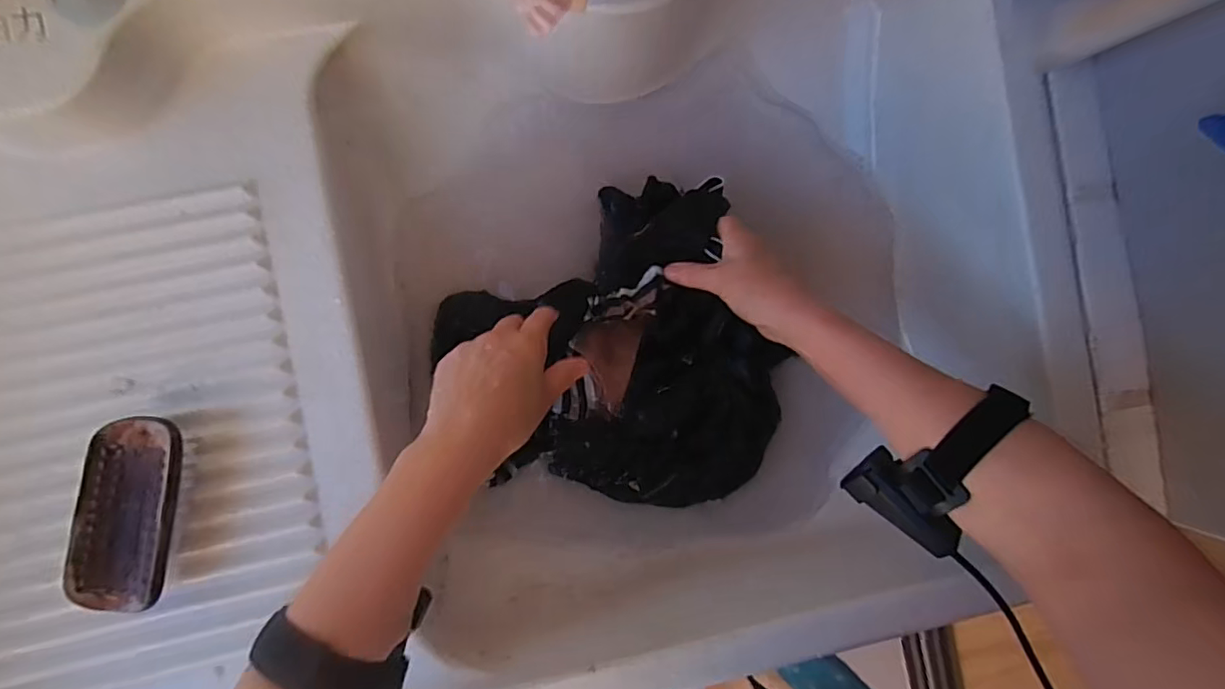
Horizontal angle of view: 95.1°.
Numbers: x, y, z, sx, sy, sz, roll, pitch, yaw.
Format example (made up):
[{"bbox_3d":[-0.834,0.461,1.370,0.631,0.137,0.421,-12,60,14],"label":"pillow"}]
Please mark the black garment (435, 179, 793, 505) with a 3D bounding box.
[{"bbox_3d":[0.013,0.021,0.506,0.279,0.069,0.280,0,92,-2],"label":"black garment"}]

